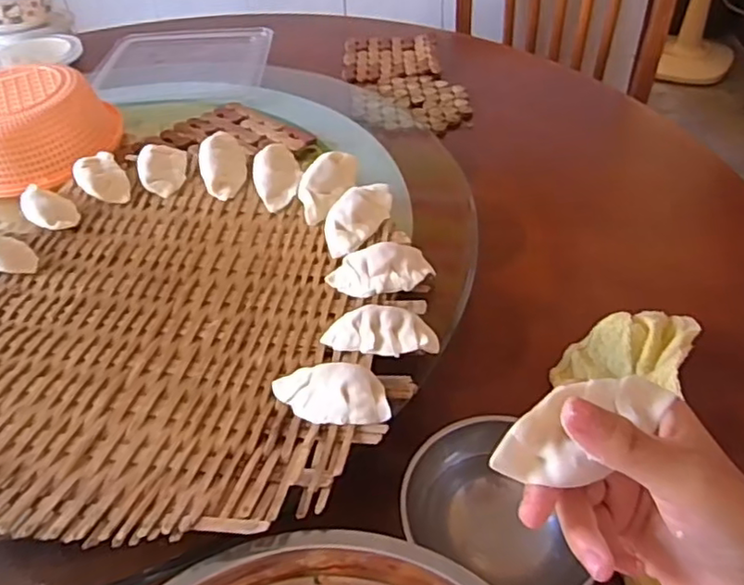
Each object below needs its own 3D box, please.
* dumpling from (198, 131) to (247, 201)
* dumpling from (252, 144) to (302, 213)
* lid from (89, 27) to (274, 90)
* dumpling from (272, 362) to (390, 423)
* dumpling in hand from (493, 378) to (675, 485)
[{"bbox_3d":[-0.135,-0.116,0.556,0.040,0.030,0.065,-12,45,-9],"label":"dumpling"},{"bbox_3d":[-0.083,-0.104,0.540,0.041,0.022,0.060,-14,45,-11],"label":"dumpling"},{"bbox_3d":[-0.238,-0.305,0.795,0.209,0.011,0.181,-3,44,1],"label":"lid"},{"bbox_3d":[-0.026,0.060,0.367,0.074,0.019,0.035,5,45,9],"label":"dumpling"},{"bbox_3d":[0.084,0.054,0.255,0.076,0.032,0.022,-25,7,-5],"label":"dumpling in hand"}]

